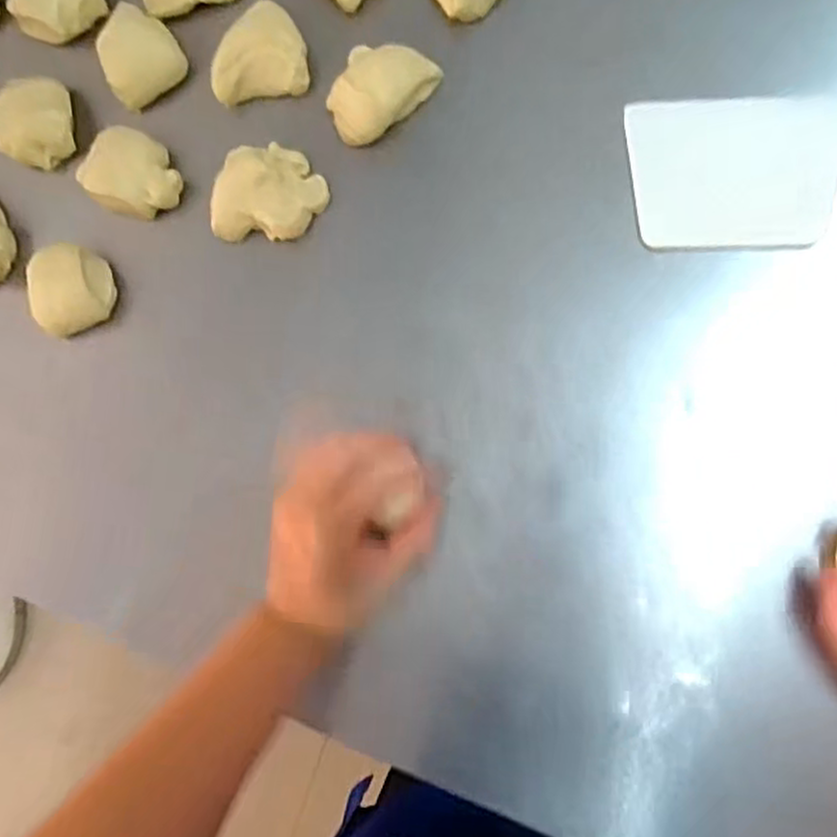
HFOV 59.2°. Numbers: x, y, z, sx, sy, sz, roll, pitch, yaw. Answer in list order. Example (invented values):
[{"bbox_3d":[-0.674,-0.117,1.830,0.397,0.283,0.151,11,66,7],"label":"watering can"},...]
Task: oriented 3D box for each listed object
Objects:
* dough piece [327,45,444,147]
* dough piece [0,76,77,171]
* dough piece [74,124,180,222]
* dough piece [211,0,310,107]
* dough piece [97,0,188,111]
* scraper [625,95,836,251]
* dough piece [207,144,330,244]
[{"bbox_3d":[-0.028,-0.221,0.494,0.052,0.030,0.073,44,94,9],"label":"dough piece"},{"bbox_3d":[-0.275,-0.215,0.538,0.054,0.040,0.061,35,92,10],"label":"dough piece"},{"bbox_3d":[-0.198,-0.170,0.523,0.065,0.036,0.056,30,92,10],"label":"dough piece"},{"bbox_3d":[-0.110,-0.250,0.506,0.063,0.032,0.055,-11,85,9],"label":"dough piece"},{"bbox_3d":[-0.200,-0.258,0.522,0.056,0.035,0.062,-34,82,6],"label":"dough piece"},{"bbox_3d":[0.209,-0.159,0.476,0.141,0.005,0.101,-4,81,-2],"label":"scraper"},{"bbox_3d":[-0.103,-0.149,0.505,0.067,0.043,0.076,34,92,10],"label":"dough piece"}]

